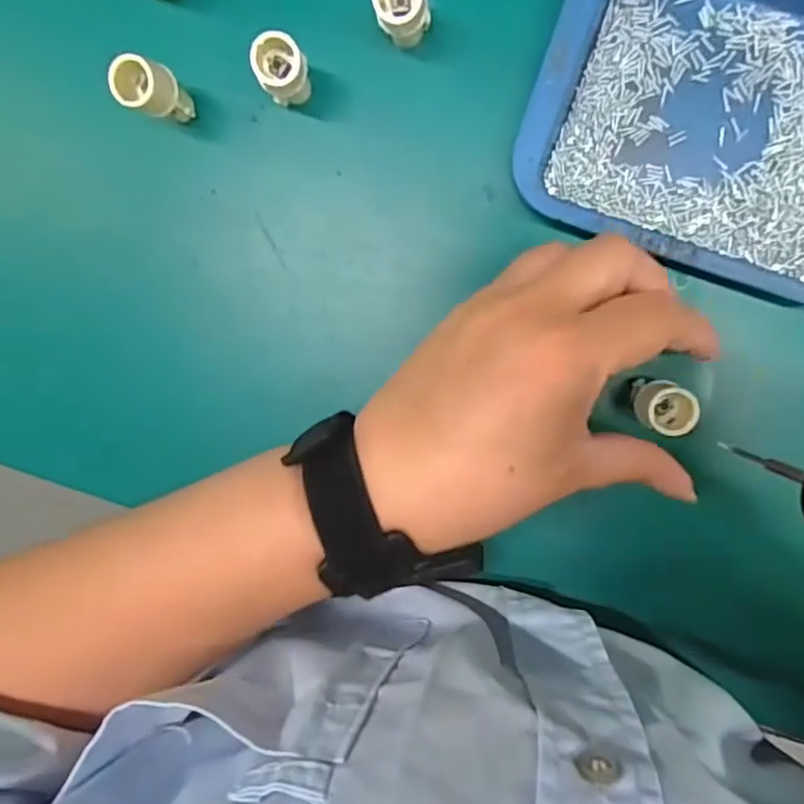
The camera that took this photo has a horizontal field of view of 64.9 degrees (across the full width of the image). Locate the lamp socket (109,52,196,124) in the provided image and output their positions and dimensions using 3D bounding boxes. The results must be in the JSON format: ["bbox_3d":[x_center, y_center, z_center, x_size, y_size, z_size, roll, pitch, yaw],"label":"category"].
[{"bbox_3d":[-0.102,-0.129,0.263,0.019,0.041,0.019,23,108,12],"label":"lamp socket"}]

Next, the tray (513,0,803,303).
[{"bbox_3d":[0.133,-0.114,0.251,0.156,0.026,0.122,19,98,3],"label":"tray"}]

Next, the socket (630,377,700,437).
[{"bbox_3d":[0.104,0.001,0.256,0.022,0.025,0.020,1,97,5],"label":"socket"}]

